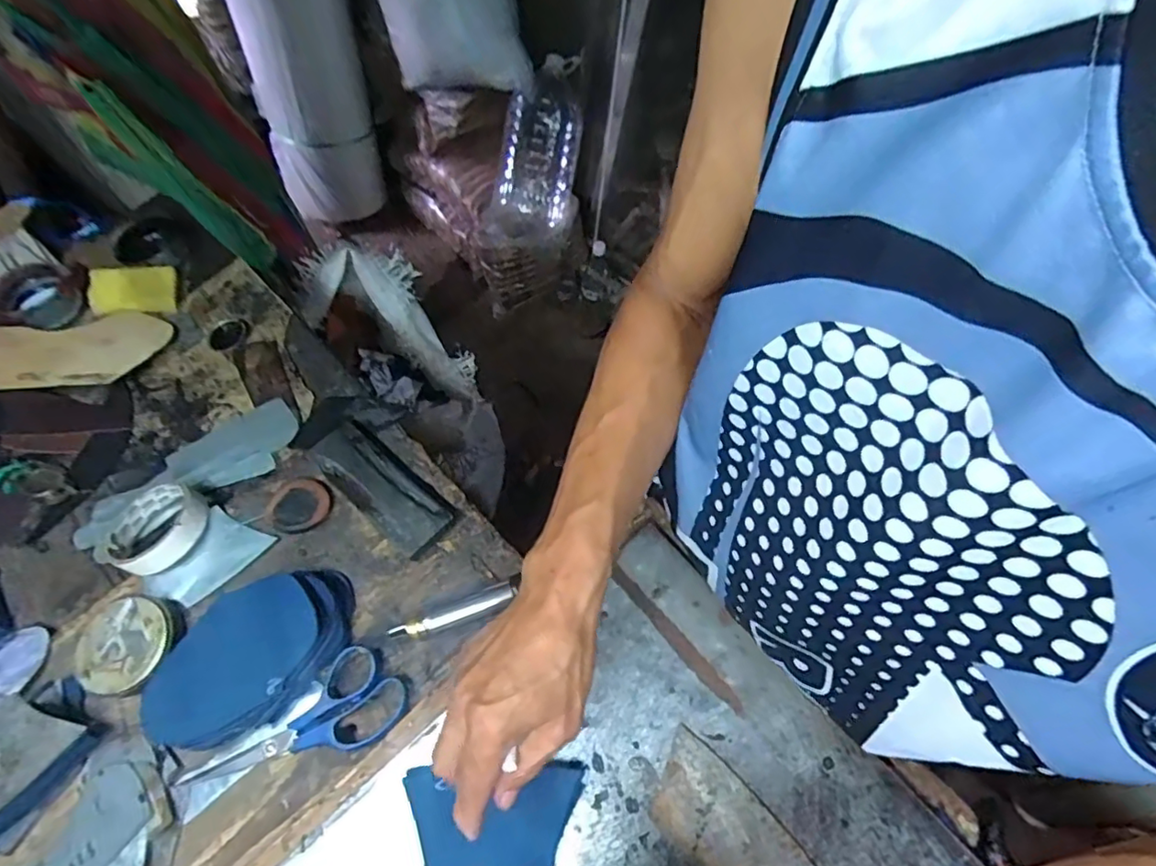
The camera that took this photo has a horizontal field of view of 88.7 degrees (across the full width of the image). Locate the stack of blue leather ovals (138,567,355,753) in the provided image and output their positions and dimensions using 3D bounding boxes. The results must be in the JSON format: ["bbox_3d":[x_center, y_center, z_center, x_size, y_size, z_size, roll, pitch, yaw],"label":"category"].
[{"bbox_3d":[-0.258,0.177,0.468,0.162,0.033,0.096,-29,67,-16],"label":"stack of blue leather ovals"}]

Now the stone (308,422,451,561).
[{"bbox_3d":[-0.180,0.048,0.542,0.150,0.022,0.056,39,68,16],"label":"stone"}]

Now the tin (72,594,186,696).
[{"bbox_3d":[-0.369,0.174,0.486,0.071,0.026,0.075,1,63,-2],"label":"tin"}]

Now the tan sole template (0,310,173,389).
[{"bbox_3d":[-0.562,-0.084,0.619,0.226,0.018,0.096,-14,60,-23],"label":"tan sole template"}]

